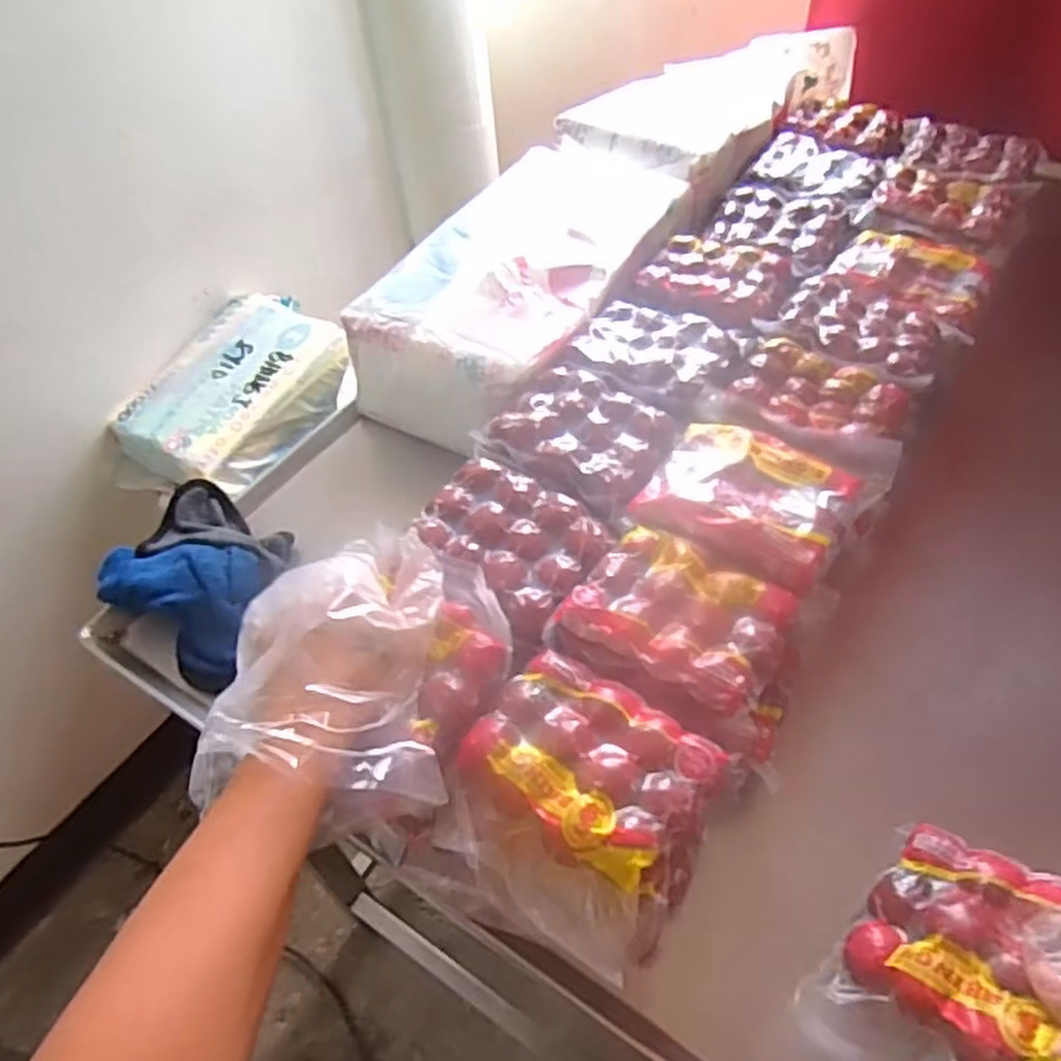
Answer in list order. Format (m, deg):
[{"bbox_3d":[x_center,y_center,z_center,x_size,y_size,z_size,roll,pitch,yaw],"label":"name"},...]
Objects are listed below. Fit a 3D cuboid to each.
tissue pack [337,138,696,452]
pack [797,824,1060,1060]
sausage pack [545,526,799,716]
[{"bbox_3d":[0.001,-0.233,0.730,0.186,0.095,0.347,23,56,22],"label":"tissue pack"},{"bbox_3d":[0.207,0.207,0.360,0.128,0.026,0.117,-49,29,-23],"label":"pack"},{"bbox_3d":[0.088,0.049,0.460,0.121,0.025,0.098,23,56,22],"label":"sausage pack"}]

